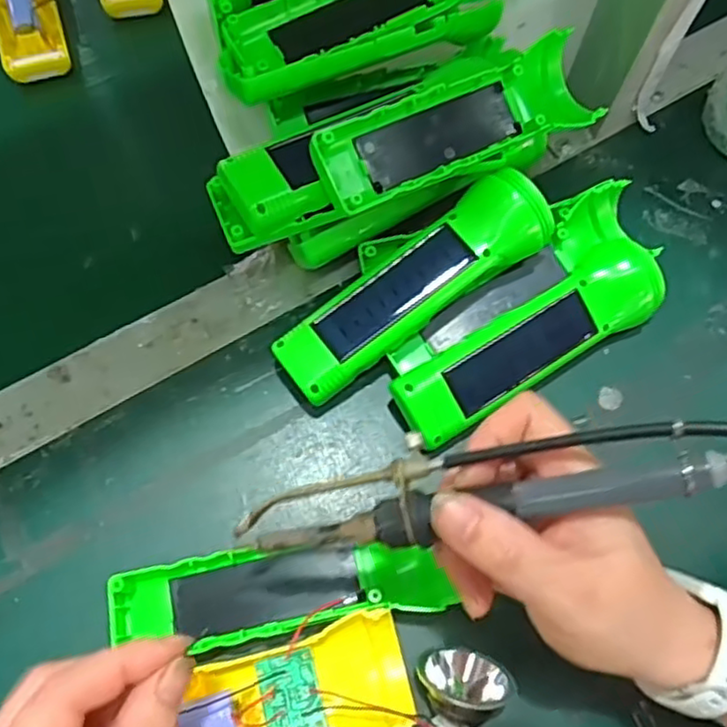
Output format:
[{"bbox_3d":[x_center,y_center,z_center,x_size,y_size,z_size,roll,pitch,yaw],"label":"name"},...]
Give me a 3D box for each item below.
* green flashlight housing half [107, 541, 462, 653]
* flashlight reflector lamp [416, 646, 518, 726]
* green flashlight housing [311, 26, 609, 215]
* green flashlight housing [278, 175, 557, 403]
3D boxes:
[{"bbox_3d":[-0.040,0.109,0.318,0.156,0.017,0.039,-6,68,-1],"label":"green flashlight housing half"},{"bbox_3d":[0.048,0.151,0.304,0.045,0.028,0.038,1,67,-2],"label":"flashlight reflector lamp"},{"bbox_3d":[0.051,-0.124,0.346,0.160,0.041,0.044,-27,75,-16],"label":"green flashlight housing"},{"bbox_3d":[0.025,-0.040,0.362,0.156,0.060,0.043,-32,77,-17],"label":"green flashlight housing"}]

